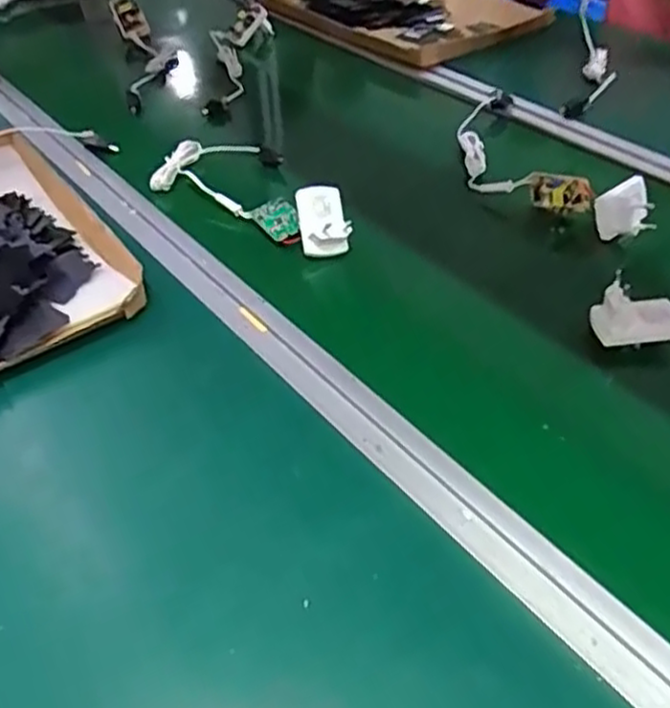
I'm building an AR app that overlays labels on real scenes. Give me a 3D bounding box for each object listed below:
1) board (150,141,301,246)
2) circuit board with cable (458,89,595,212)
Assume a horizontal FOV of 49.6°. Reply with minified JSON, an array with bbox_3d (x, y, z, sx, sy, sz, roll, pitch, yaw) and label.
[{"bbox_3d":[-0.113,-0.166,0.704,0.129,0.024,0.213,-13,41,-2],"label":"board"},{"bbox_3d":[0.171,-0.207,0.747,0.086,0.051,0.243,-12,41,-1],"label":"circuit board with cable"}]

